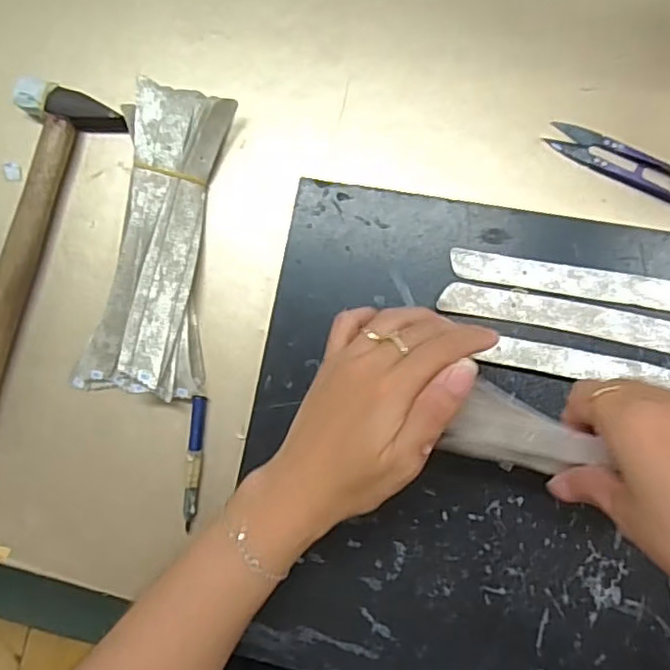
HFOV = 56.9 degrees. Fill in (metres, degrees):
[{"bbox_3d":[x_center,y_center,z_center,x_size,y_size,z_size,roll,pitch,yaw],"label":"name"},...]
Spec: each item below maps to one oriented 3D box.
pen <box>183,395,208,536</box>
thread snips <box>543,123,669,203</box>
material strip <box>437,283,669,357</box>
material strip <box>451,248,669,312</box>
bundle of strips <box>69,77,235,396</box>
[{"bbox_3d":[-0.094,0.085,0.414,0.009,0.009,0.086,3,85,7],"label":"pen"},{"bbox_3d":[0.188,-0.112,0.400,0.099,0.010,0.023,28,89,9],"label":"thread snips"},{"bbox_3d":[0.163,-0.005,0.371,0.197,0.005,0.023,13,86,8],"label":"material strip"},{"bbox_3d":[0.172,-0.029,0.373,0.199,0.005,0.019,9,86,8],"label":"material strip"},{"bbox_3d":[-0.122,-0.064,0.420,0.080,0.032,0.207,7,86,7],"label":"bundle of strips"}]

